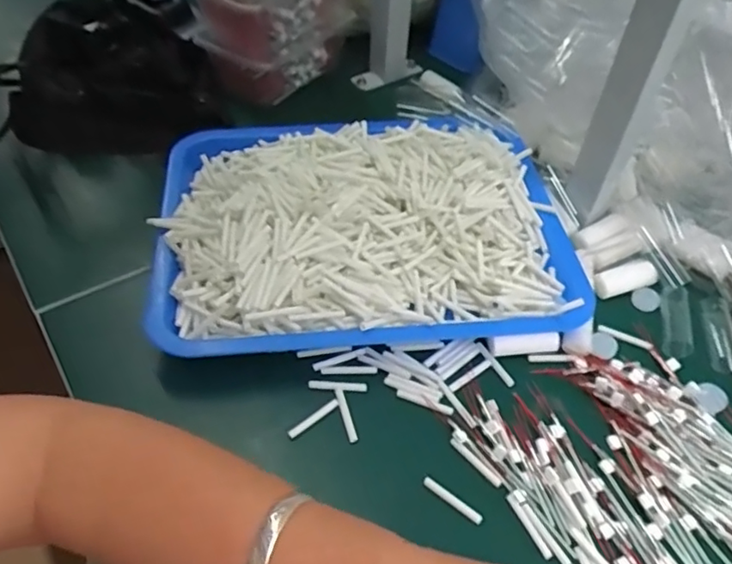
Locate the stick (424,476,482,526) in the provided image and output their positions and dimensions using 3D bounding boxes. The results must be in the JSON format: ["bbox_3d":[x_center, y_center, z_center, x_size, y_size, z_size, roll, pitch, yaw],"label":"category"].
[{"bbox_3d":[0.054,0.134,0.366,0.041,0.004,0.007,31,54,23],"label":"stick"}]

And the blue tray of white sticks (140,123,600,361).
[{"bbox_3d":[-0.002,-0.051,0.493,0.329,0.061,0.247,-5,49,-6],"label":"blue tray of white sticks"}]

